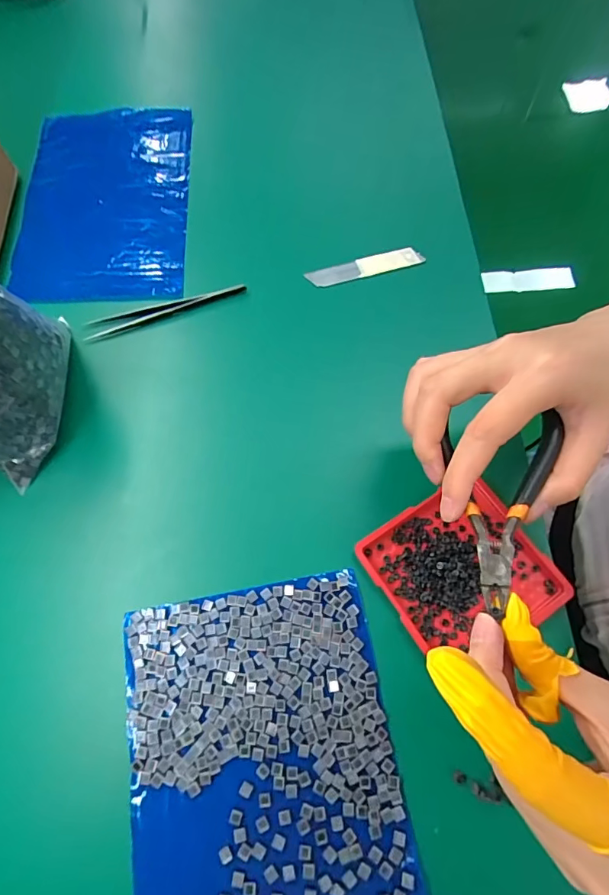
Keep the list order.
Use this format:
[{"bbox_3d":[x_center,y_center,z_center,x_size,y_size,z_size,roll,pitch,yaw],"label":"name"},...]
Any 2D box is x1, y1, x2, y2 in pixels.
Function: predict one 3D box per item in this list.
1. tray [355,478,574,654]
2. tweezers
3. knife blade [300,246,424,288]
[{"bbox_3d":[0.101,0.078,0.286,0.099,0.011,0.098,-31,72,-12],"label":"tray"},{"bbox_3d":[-0.111,-0.111,0.360,0.129,0.010,0.016,-14,70,-6],"label":"tweezers"},{"bbox_3d":[0.052,-0.153,0.379,0.098,0.006,0.017,-16,85,-5],"label":"knife blade"}]

